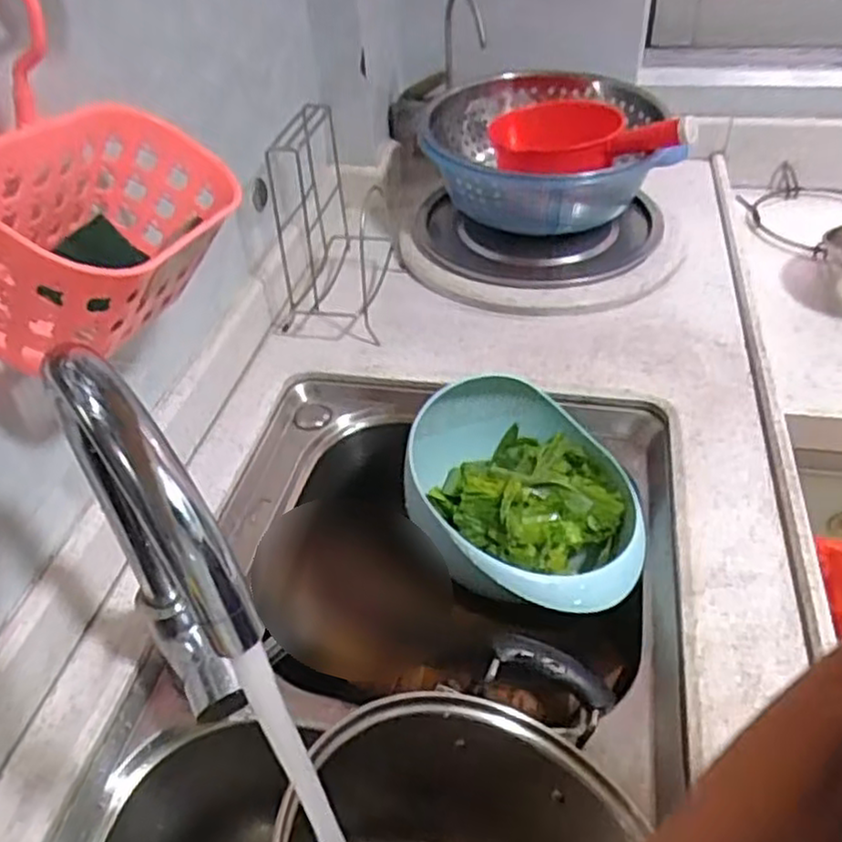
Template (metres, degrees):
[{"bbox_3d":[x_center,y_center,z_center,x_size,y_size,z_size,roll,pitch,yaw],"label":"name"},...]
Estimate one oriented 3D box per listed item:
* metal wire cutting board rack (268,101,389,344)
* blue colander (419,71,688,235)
[{"bbox_3d":[-0.108,-0.226,0.833,0.122,0.203,0.174,1,43,5],"label":"metal wire cutting board rack"},{"bbox_3d":[0.169,-0.352,0.992,0.318,0.136,0.307,1,43,4],"label":"blue colander"}]

